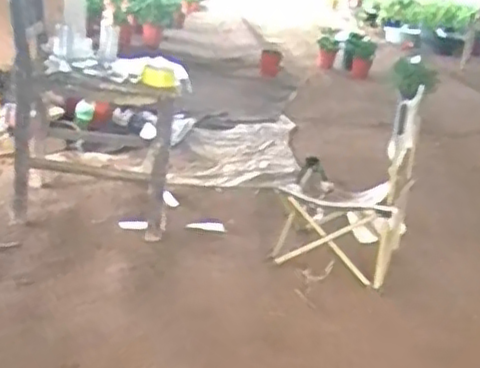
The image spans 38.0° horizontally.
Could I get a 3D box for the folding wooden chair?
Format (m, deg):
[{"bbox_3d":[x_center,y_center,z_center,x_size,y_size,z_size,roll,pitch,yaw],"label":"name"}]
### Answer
[{"bbox_3d":[0.306,-0.020,1.937,0.323,0.507,0.323,13,23,17],"label":"folding wooden chair"}]

